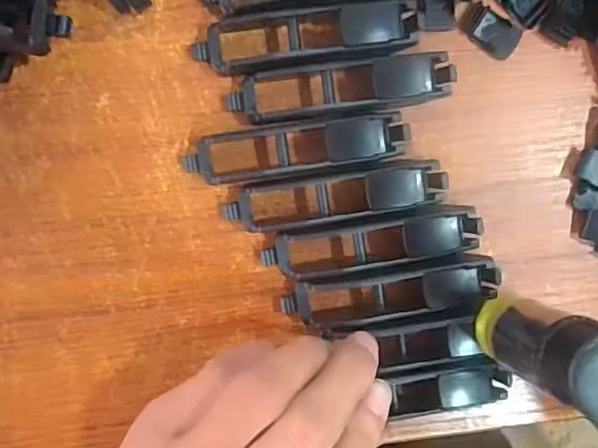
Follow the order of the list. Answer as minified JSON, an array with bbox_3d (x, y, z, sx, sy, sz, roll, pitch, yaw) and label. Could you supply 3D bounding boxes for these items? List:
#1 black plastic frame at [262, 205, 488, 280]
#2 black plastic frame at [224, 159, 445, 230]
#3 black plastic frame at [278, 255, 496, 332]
[{"bbox_3d":[0.026,0.006,0.211,0.076,0.016,0.016,-10,97,-3],"label":"black plastic frame"},{"bbox_3d":[0.012,-0.010,0.211,0.076,0.020,0.016,-9,97,-3],"label":"black plastic frame"},{"bbox_3d":[0.033,0.025,0.213,0.075,0.017,0.018,-10,97,-3],"label":"black plastic frame"}]

